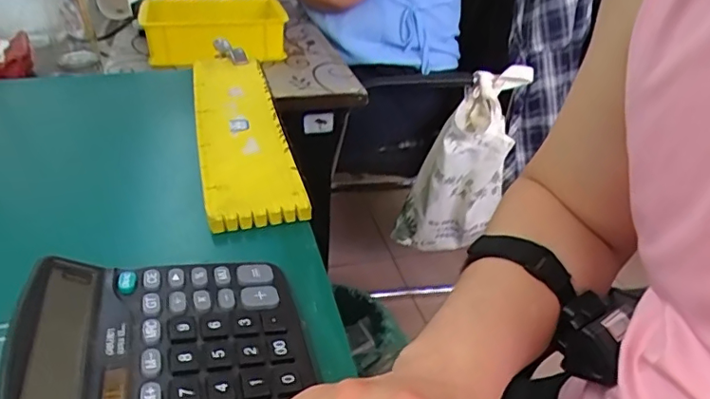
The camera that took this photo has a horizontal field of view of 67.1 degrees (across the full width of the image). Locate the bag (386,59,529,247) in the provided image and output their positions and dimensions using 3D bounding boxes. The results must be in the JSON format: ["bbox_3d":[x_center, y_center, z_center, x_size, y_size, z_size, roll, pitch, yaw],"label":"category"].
[{"bbox_3d":[0.229,-0.066,1.191,0.226,0.431,0.111,10,34,11],"label":"bag"}]

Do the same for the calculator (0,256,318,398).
[{"bbox_3d":[-0.102,0.077,0.293,0.147,0.040,0.118,-4,34,-15],"label":"calculator"}]

